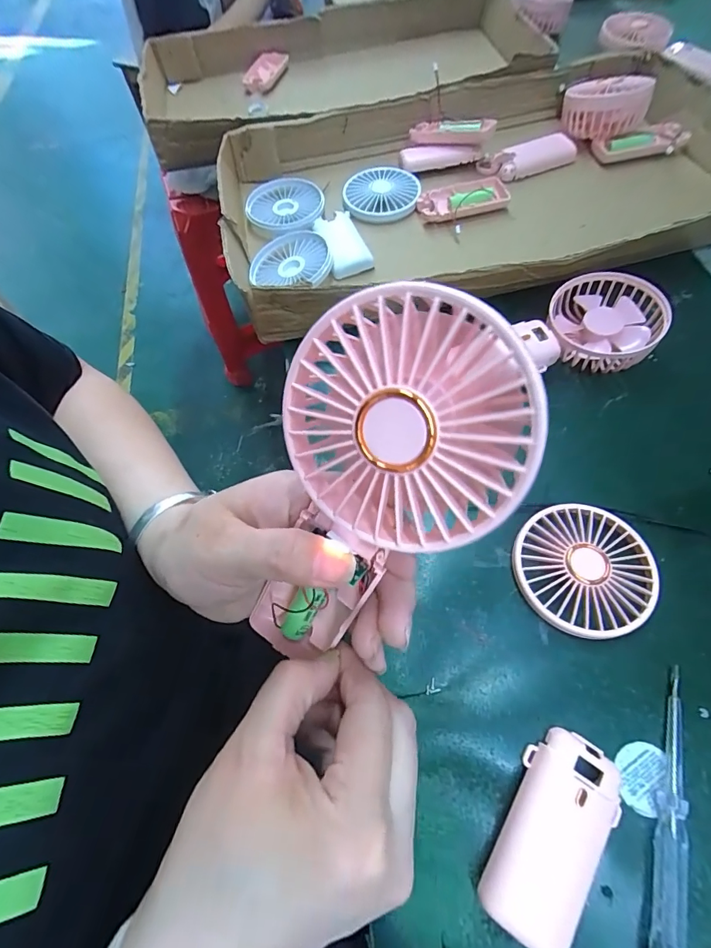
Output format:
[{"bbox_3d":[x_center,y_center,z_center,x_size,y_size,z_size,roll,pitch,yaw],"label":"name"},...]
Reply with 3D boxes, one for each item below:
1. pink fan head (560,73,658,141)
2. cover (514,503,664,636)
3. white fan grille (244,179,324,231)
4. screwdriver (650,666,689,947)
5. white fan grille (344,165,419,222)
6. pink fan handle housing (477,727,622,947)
[{"bbox_3d":[0.292,-0.437,0.504,0.090,0.044,0.081,15,64,11],"label":"pink fan head"},{"bbox_3d":[0.153,0.063,0.286,0.088,0.014,0.084,-22,63,-8],"label":"cover"},{"bbox_3d":[-0.081,-0.307,0.490,0.087,0.014,0.092,-1,62,3],"label":"white fan grille"},{"bbox_3d":[0.167,0.175,0.225,0.013,0.011,0.137,18,65,12],"label":"screwdriver"},{"bbox_3d":[0.029,-0.315,0.485,0.077,0.018,0.083,-3,74,10],"label":"white fan grille"},{"bbox_3d":[0.103,0.186,0.223,0.045,0.018,0.093,29,68,17],"label":"pink fan handle housing"}]

